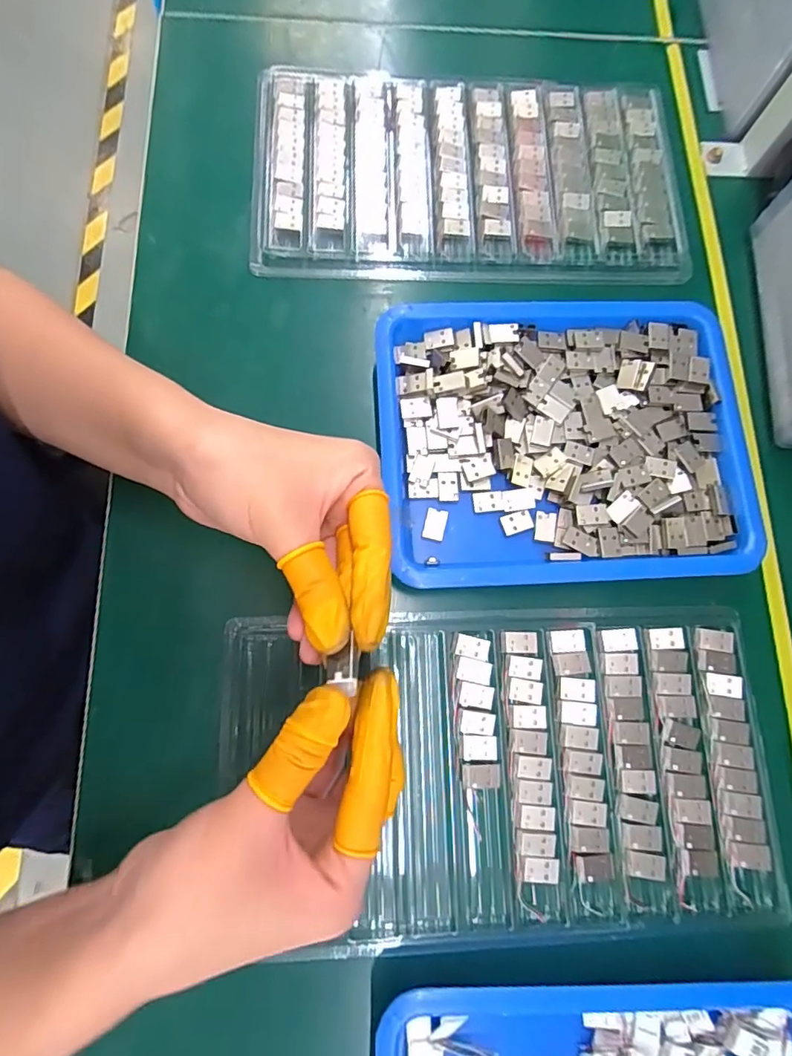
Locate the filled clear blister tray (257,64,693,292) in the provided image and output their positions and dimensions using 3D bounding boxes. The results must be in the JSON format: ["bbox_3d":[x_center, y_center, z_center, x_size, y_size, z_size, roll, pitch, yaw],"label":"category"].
[{"bbox_3d":[0.050,-0.246,0.361,0.285,0.015,0.158,1,77,-3],"label":"filled clear blister tray"}]

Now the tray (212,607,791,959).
[{"bbox_3d":[0.053,0.129,0.283,0.288,0.013,0.163,-2,77,-3],"label":"tray"}]

